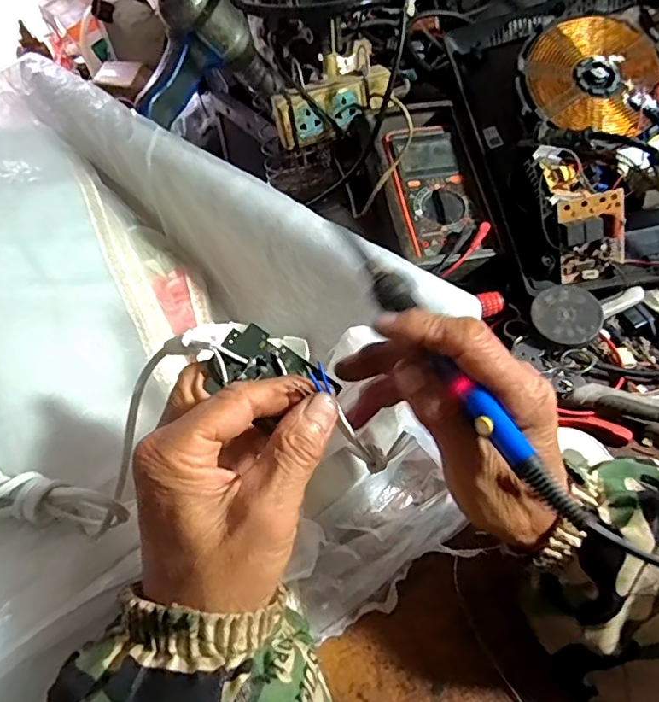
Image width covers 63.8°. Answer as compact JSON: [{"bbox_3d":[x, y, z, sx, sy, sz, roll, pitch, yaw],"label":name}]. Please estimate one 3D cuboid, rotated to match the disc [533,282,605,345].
[{"bbox_3d":[0.203,-0.031,0.450,0.056,0.005,0.055,-3,70,7],"label":"disc"}]

